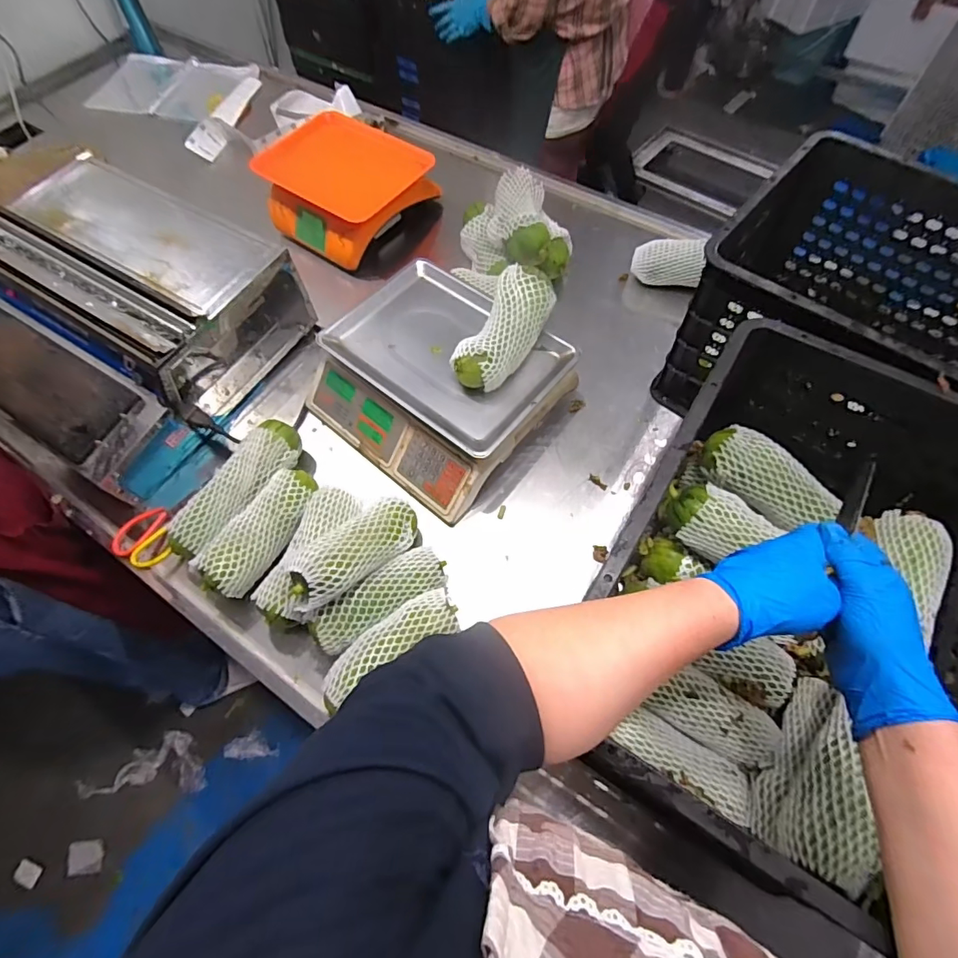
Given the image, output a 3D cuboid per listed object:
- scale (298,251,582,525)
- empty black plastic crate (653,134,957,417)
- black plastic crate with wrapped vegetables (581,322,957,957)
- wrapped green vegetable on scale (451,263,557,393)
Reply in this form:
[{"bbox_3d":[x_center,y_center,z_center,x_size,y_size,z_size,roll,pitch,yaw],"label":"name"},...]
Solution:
[{"bbox_3d":[-0.068,-0.157,0.791,0.337,0.102,0.304,38,69,18],"label":"scale"},{"bbox_3d":[0.561,-0.192,0.684,0.488,0.229,0.358,38,69,18],"label":"empty black plastic crate"},{"bbox_3d":[0.341,0.086,0.543,0.344,0.226,0.515,30,67,15],"label":"black plastic crate with wrapped vegetables"},{"bbox_3d":[0.039,-0.215,0.723,0.084,0.062,0.199,29,80,14],"label":"wrapped green vegetable on scale"}]

